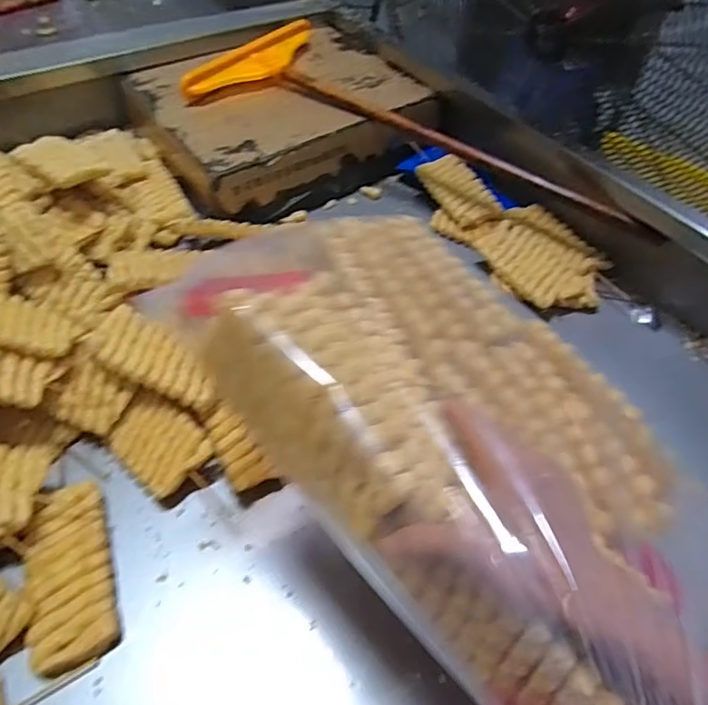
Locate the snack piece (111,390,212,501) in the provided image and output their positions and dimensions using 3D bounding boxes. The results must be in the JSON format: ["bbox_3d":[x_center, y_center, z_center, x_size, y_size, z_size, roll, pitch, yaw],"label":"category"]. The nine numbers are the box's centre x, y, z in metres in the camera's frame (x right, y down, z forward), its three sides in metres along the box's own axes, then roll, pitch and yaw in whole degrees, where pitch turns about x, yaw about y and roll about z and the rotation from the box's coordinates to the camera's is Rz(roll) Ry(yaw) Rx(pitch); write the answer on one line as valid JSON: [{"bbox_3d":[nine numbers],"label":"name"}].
[{"bbox_3d":[-0.204,0.091,0.559,0.106,0.011,0.079,35,83,22],"label":"snack piece"}]

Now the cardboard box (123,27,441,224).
[{"bbox_3d":[-0.124,-0.416,0.940,0.430,0.114,0.361,-26,55,-21],"label":"cardboard box"}]

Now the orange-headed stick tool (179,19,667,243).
[{"bbox_3d":[0.107,-0.365,0.820,0.747,0.042,0.293,26,54,20],"label":"orange-headed stick tool"}]

